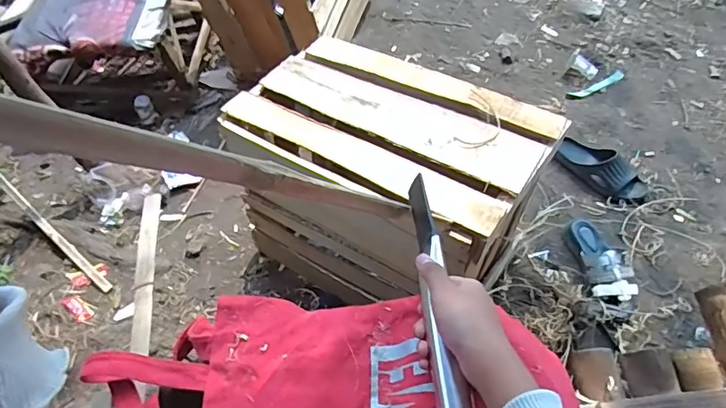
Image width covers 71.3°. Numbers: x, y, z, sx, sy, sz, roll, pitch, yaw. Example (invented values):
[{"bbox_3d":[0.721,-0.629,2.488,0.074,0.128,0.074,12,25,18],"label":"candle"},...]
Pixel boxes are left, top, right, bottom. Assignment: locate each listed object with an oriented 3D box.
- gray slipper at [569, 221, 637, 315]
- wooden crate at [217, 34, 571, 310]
[{"bbox_3d":[0.551,0.141,1.163,0.104,0.082,0.245,-5,59,1],"label":"gray slipper"},{"bbox_3d":[0.039,-0.034,1.023,0.521,0.395,0.361,26,65,18],"label":"wooden crate"}]

